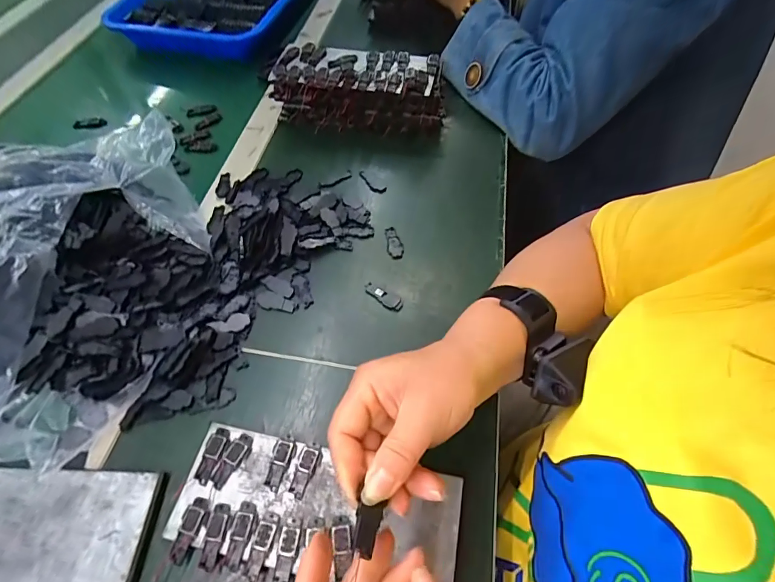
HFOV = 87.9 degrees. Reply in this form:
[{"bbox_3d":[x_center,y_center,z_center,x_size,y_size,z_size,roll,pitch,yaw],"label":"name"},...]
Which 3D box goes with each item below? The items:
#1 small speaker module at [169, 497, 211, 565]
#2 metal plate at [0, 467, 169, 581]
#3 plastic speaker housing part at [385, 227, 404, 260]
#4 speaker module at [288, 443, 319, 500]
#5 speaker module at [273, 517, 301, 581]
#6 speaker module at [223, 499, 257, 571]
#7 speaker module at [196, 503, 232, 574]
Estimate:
[{"bbox_3d":[-0.137,0.164,0.276,0.016,0.005,0.039,16,59,10],"label":"small speaker module"},{"bbox_3d":[-0.261,0.165,0.278,0.193,0.004,0.079,1,58,2],"label":"metal plate"},{"bbox_3d":[0.007,-0.050,0.413,0.017,0.009,0.043,-5,58,-2],"label":"plastic speaker housing part"},{"bbox_3d":[-0.061,0.131,0.295,0.014,0.005,0.037,15,59,10],"label":"speaker module"},{"bbox_3d":[-0.066,0.172,0.267,0.013,0.005,0.036,7,58,5],"label":"speaker module"},{"bbox_3d":[-0.100,0.166,0.273,0.014,0.004,0.039,9,58,6],"label":"speaker module"},{"bbox_3d":[-0.118,0.165,0.272,0.013,0.006,0.039,10,58,7],"label":"speaker module"}]

